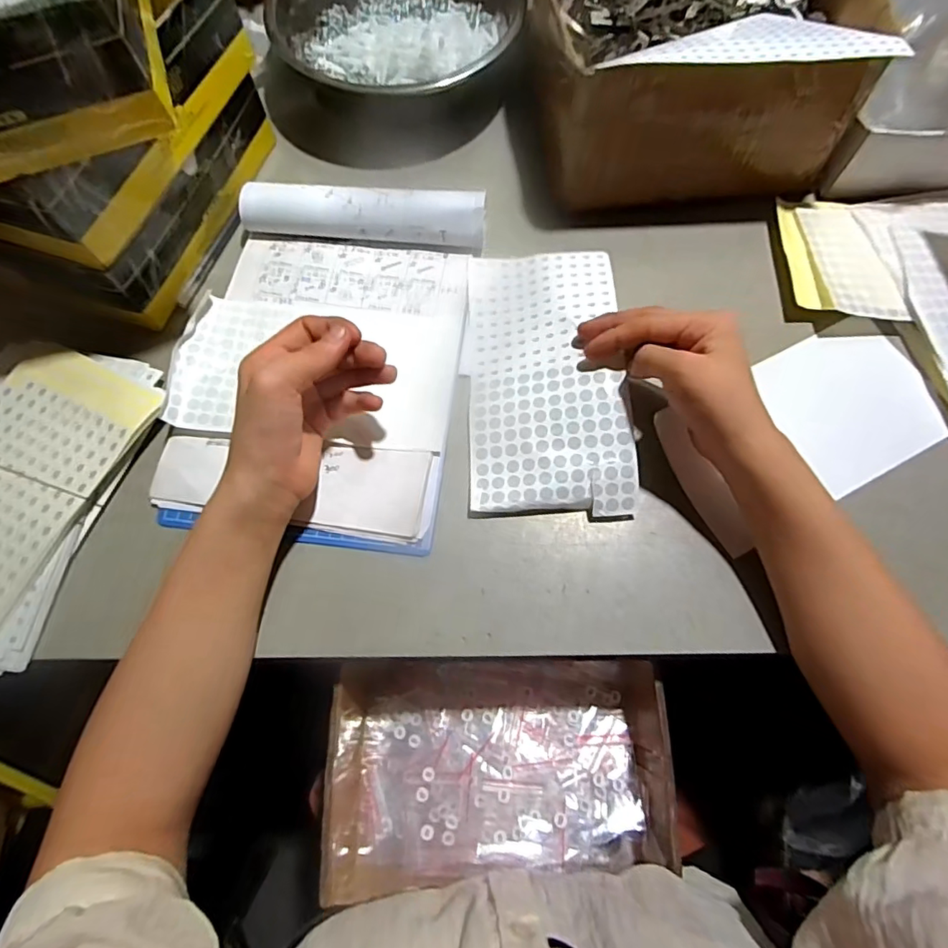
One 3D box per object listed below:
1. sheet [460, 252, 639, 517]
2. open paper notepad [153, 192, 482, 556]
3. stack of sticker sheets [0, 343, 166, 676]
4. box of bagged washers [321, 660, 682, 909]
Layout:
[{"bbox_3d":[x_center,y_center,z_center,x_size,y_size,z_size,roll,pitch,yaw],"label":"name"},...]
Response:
[{"bbox_3d":[0.057,-0.083,0.433,0.125,0.025,0.232,-6,67,12],"label":"sheet"},{"bbox_3d":[-0.123,-0.099,0.443,0.222,0.030,0.307,7,70,4],"label":"open paper notepad"},{"bbox_3d":[-0.348,0.017,0.394,0.141,0.034,0.253,16,71,7],"label":"stack of sticker sheets"},{"bbox_3d":[0.021,0.239,0.419,0.252,0.078,0.165,0,69,1],"label":"box of bagged washers"}]

